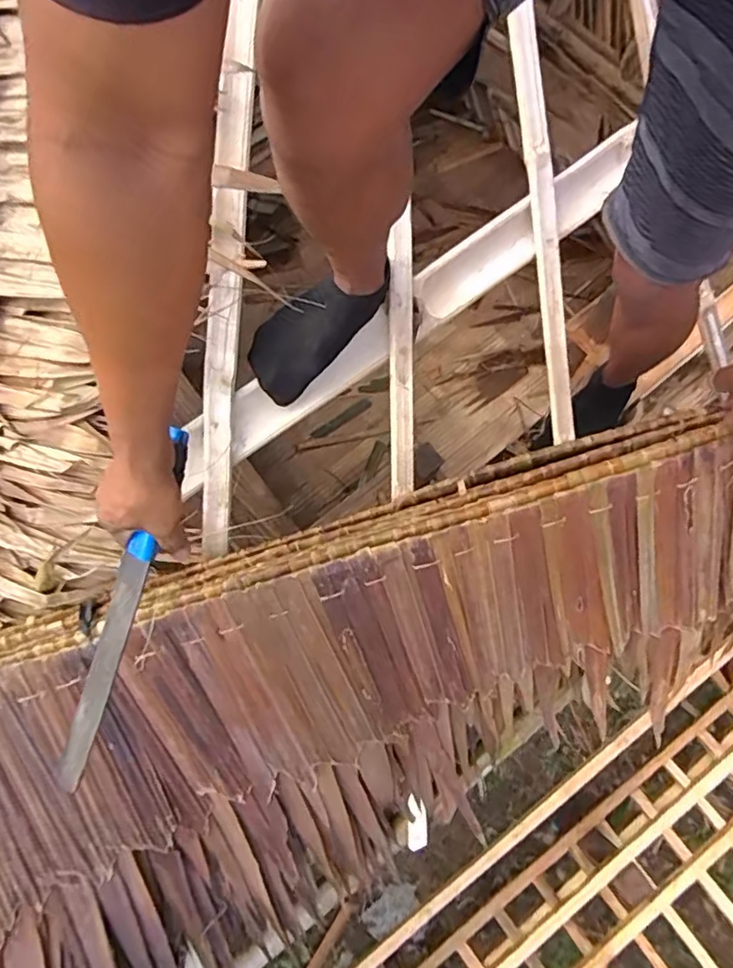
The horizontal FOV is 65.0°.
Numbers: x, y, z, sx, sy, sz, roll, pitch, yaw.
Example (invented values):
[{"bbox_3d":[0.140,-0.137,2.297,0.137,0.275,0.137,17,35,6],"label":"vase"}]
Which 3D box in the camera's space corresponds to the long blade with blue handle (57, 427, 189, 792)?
[{"bbox_3d":[-0.230,0.117,0.537,0.034,0.022,0.351,21,95,7],"label":"long blade with blue handle"}]

